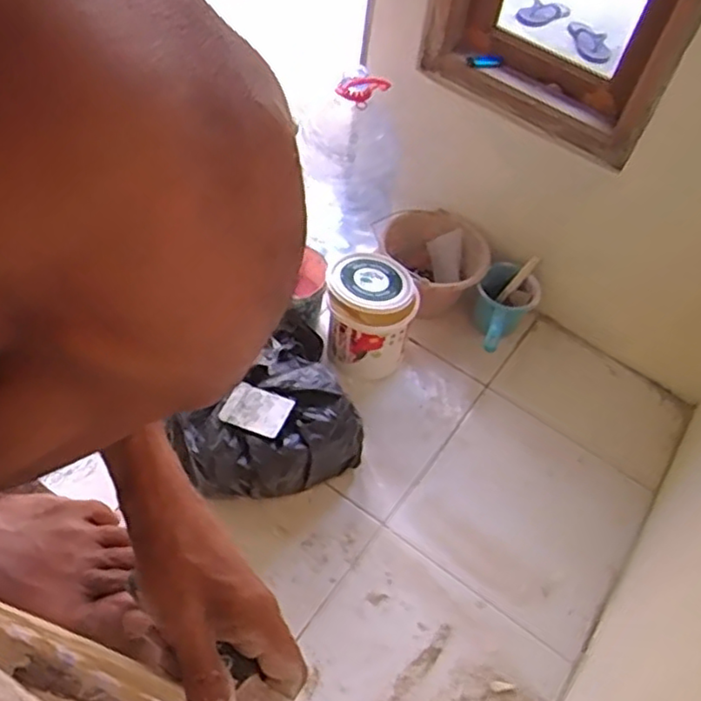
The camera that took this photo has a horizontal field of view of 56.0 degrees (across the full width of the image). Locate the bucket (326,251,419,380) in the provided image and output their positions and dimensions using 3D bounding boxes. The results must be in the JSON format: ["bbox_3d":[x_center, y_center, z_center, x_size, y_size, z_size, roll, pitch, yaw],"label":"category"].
[{"bbox_3d":[0.040,-0.070,1.372,0.171,0.204,0.179,2,54,-3],"label":"bucket"}]

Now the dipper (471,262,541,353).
[{"bbox_3d":[0.333,-0.086,1.480,0.130,0.121,0.207,28,56,13],"label":"dipper"}]

